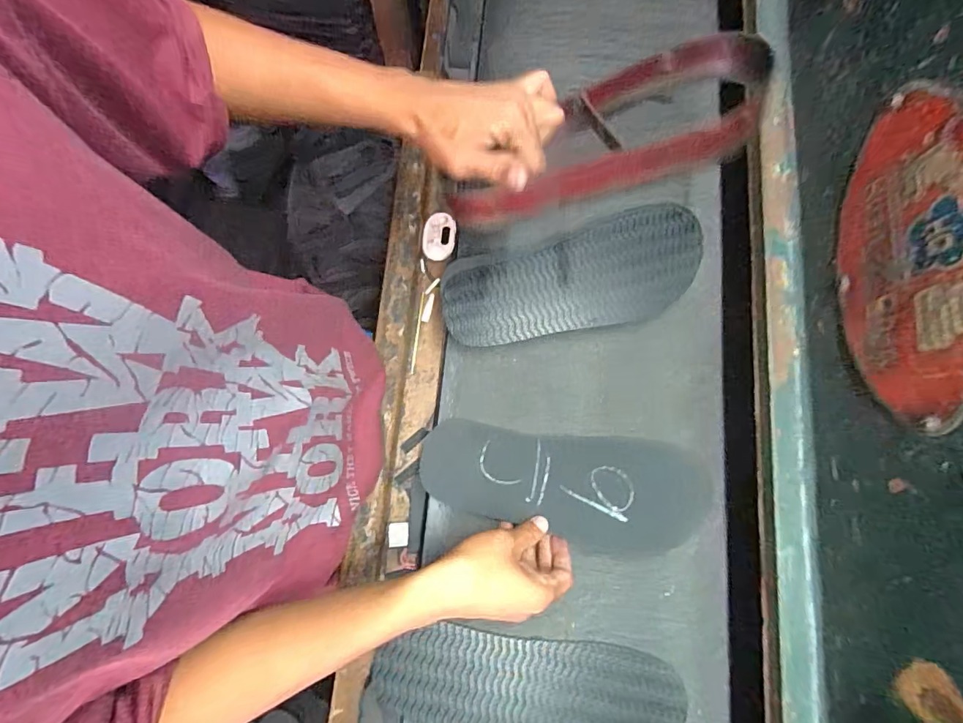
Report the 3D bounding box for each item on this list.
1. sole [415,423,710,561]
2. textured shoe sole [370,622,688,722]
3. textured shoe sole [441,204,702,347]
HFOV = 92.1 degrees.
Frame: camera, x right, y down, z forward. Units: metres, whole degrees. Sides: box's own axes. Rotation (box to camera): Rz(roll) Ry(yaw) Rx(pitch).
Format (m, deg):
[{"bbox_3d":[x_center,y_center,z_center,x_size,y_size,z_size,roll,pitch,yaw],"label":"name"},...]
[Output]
[{"bbox_3d":[0.083,0.127,0.473,0.285,0.020,0.112,8,75,4],"label":"sole"},{"bbox_3d":[0.043,0.319,0.437,0.287,0.008,0.109,5,76,2],"label":"textured shoe sole"},{"bbox_3d":[0.101,-0.089,0.505,0.285,0.015,0.113,-16,76,-3],"label":"textured shoe sole"}]

